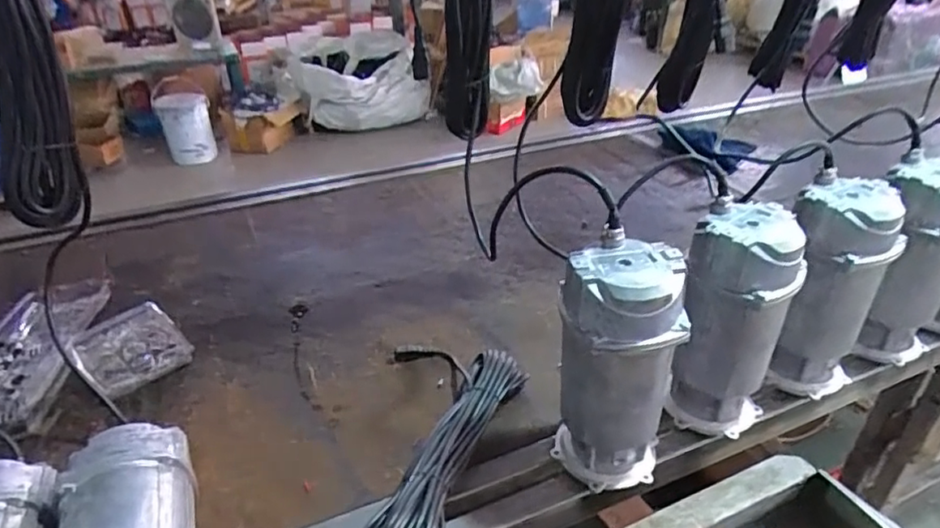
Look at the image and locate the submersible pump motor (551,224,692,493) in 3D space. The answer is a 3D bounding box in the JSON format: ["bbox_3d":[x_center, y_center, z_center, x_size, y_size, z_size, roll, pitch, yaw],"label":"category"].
[{"bbox_3d":[0.169,0.129,0.705,0.122,0.309,0.118,-7,33,-9],"label":"submersible pump motor"}]

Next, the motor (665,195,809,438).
[{"bbox_3d":[0.334,0.084,0.767,0.122,0.306,0.113,27,42,36],"label":"motor"}]

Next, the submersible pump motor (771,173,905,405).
[{"bbox_3d":[0.494,0.037,0.822,0.129,0.292,0.124,17,37,27],"label":"submersible pump motor"}]

